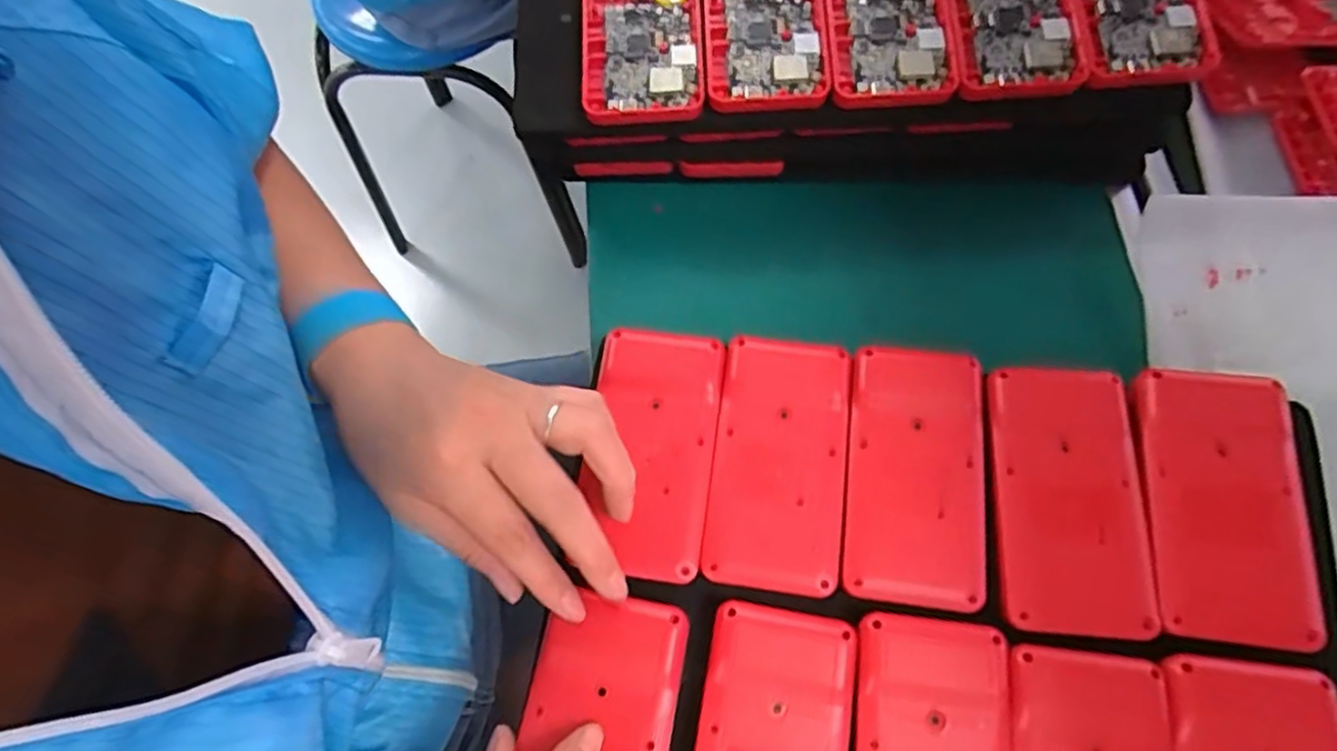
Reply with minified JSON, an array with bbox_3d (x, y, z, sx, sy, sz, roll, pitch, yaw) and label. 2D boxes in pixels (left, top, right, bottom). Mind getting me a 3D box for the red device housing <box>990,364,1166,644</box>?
[{"bbox_3d":[0.181,0.054,0.319,0.060,0.013,0.117,3,69,4],"label":"red device housing"}]

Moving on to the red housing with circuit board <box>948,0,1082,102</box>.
[{"bbox_3d":[0.174,-0.199,0.368,0.060,0.022,0.118,1,69,3],"label":"red housing with circuit board"}]

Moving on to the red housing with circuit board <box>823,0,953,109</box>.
[{"bbox_3d":[0.111,-0.195,0.370,0.060,0.025,0.115,-1,69,2],"label":"red housing with circuit board"}]

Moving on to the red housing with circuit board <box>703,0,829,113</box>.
[{"bbox_3d":[0.049,-0.195,0.372,0.061,0.023,0.117,-2,69,2],"label":"red housing with circuit board"}]

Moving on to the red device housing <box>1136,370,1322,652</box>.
[{"bbox_3d":[0.246,0.057,0.315,0.066,0.018,0.117,3,69,4],"label":"red device housing"}]

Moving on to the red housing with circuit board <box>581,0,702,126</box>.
[{"bbox_3d":[-0.014,-0.188,0.374,0.061,0.026,0.115,-2,69,2],"label":"red housing with circuit board"}]

